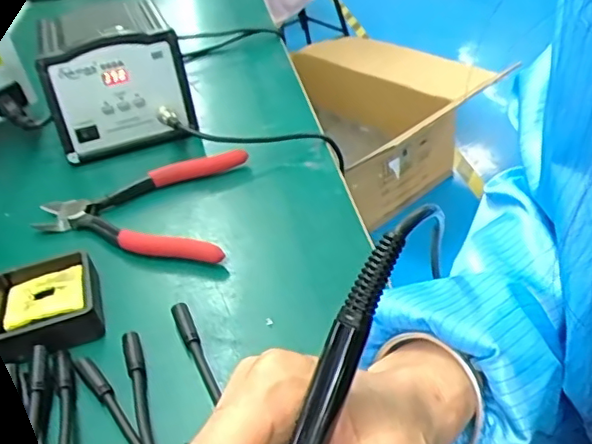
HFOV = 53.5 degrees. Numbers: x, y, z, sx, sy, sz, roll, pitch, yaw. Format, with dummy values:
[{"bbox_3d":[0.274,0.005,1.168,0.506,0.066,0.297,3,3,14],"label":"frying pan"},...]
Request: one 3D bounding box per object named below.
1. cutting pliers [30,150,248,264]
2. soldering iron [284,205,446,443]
[{"bbox_3d":[-0.131,-0.014,0.485,0.163,0.020,0.135,-1,37,7],"label":"cutting pliers"},{"bbox_3d":[0.000,0.093,0.194,0.019,0.020,0.213,22,89,32],"label":"soldering iron"}]

